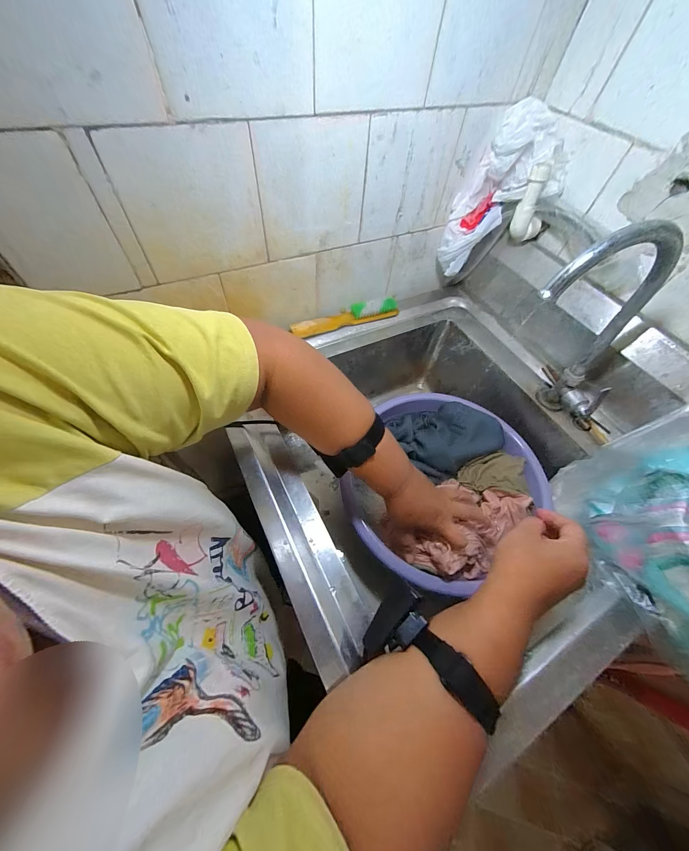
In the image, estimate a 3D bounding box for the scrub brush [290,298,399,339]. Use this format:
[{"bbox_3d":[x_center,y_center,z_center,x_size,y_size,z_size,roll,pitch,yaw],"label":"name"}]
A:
[{"bbox_3d":[0.003,-0.199,0.543,0.199,0.027,0.033,-19,61,-14],"label":"scrub brush"}]

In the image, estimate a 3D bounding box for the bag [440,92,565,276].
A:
[{"bbox_3d":[0.237,-0.361,0.491,0.115,0.225,0.074,3,54,-32],"label":"bag"}]

